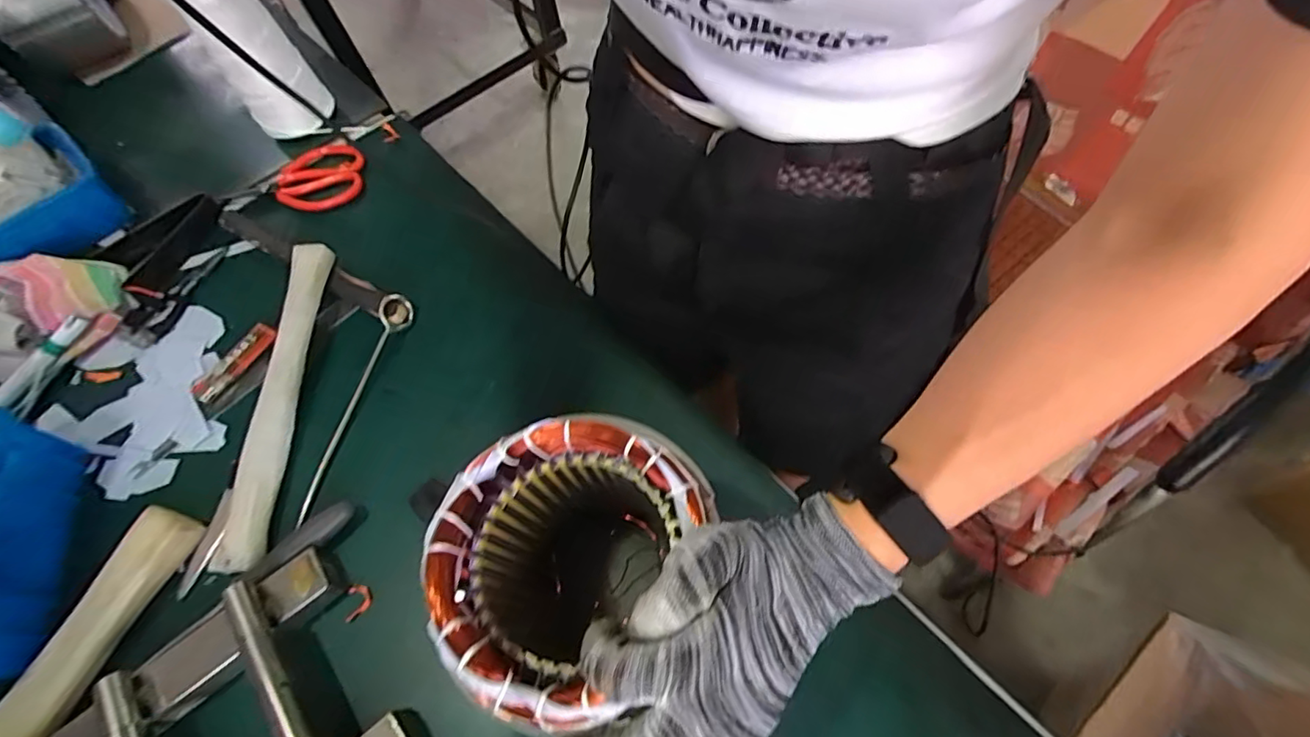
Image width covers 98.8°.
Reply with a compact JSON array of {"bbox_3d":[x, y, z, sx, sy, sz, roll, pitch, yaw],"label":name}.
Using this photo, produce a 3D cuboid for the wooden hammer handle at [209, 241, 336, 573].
[{"bbox_3d":[-0.328,0.017,0.489,0.031,0.035,0.294,-3,62,2],"label":"wooden hammer handle"}]

